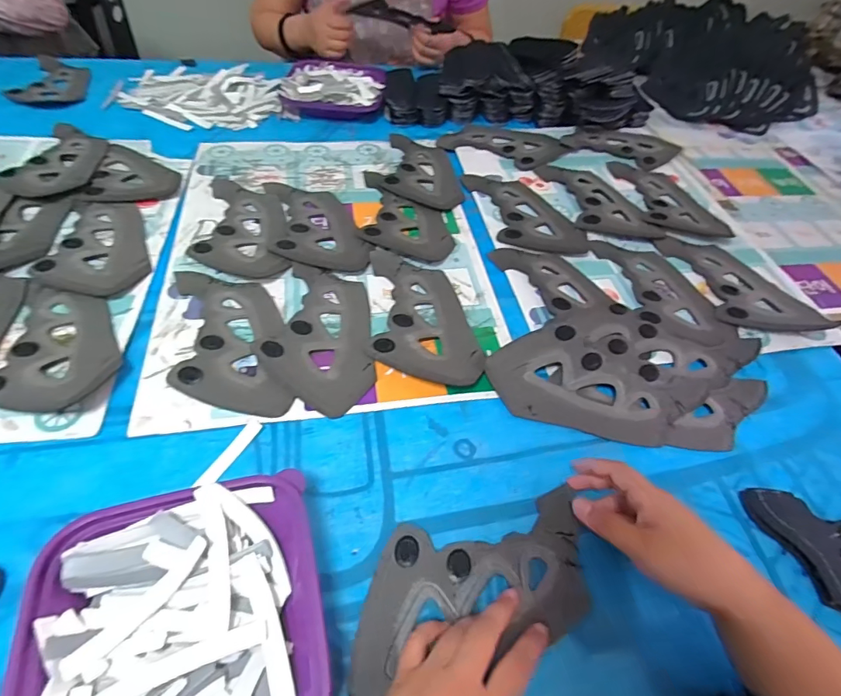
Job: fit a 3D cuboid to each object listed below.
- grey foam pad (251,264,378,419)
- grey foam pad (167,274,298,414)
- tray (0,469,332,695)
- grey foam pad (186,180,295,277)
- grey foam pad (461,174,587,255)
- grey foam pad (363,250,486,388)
[{"bbox_3d":[-0.112,-0.020,0.500,0.115,0.015,0.200,-5,51,-7],"label":"grey foam pad"},{"bbox_3d":[-0.202,-0.013,0.489,0.108,0.010,0.205,-11,52,-12],"label":"grey foam pad"},{"bbox_3d":[-0.158,0.191,0.310,0.178,0.048,0.177,-11,52,-13],"label":"tray"},{"bbox_3d":[-0.237,-0.167,0.610,0.112,0.008,0.218,-9,51,-11],"label":"grey foam pad"},{"bbox_3d":[0.152,-0.202,0.669,0.122,0.004,0.195,-10,51,-11],"label":"grey foam pad"},{"bbox_3d":[0.003,-0.040,0.526,0.120,0.014,0.189,2,50,-2],"label":"grey foam pad"}]

